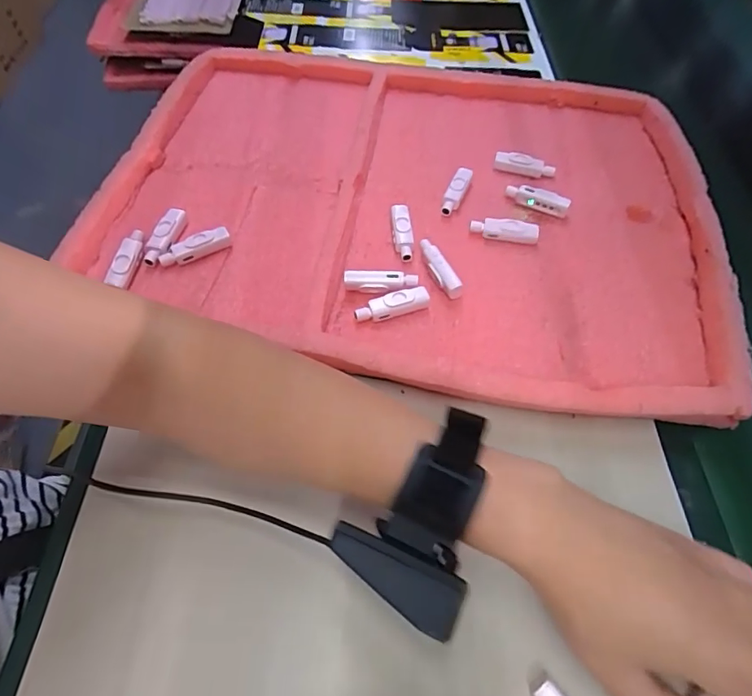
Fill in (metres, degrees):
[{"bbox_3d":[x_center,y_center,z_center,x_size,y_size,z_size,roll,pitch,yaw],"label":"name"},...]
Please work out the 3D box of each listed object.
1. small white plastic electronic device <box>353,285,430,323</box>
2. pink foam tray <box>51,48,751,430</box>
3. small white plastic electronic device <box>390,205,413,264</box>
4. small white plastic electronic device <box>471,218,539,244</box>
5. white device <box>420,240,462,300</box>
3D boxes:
[{"bbox_3d":[0.012,-0.032,0.360,0.057,0.013,0.015,-15,62,-12],"label":"small white plastic electronic device"},{"bbox_3d":[0.024,-0.143,0.428,0.510,0.034,0.379,9,58,4],"label":"pink foam tray"},{"bbox_3d":[0.021,-0.095,0.403,0.017,0.016,0.053,0,59,-4],"label":"small white plastic electronic device"},{"bbox_3d":[0.107,-0.099,0.405,0.055,0.018,0.012,13,59,4],"label":"small white plastic electronic device"},{"bbox_3d":[0.048,-0.062,0.381,0.014,0.021,0.053,-23,64,-17],"label":"white device"}]

